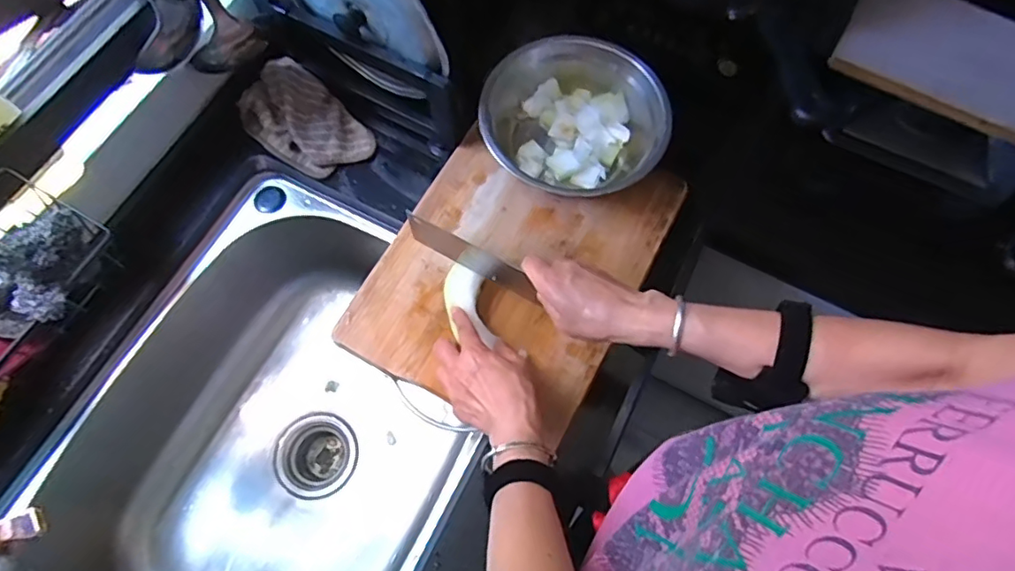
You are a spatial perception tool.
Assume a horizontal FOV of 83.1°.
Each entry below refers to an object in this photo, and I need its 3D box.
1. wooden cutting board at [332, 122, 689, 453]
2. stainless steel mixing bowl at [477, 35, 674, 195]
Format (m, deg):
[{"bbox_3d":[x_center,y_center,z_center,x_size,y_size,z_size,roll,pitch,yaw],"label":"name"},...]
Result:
[{"bbox_3d":[0.013,-0.031,0.655,0.277,0.015,0.351,26,71,8],"label":"wooden cutting board"},{"bbox_3d":[0.075,-0.193,0.679,0.208,0.076,0.183,-14,71,-6],"label":"stainless steel mixing bowl"}]

